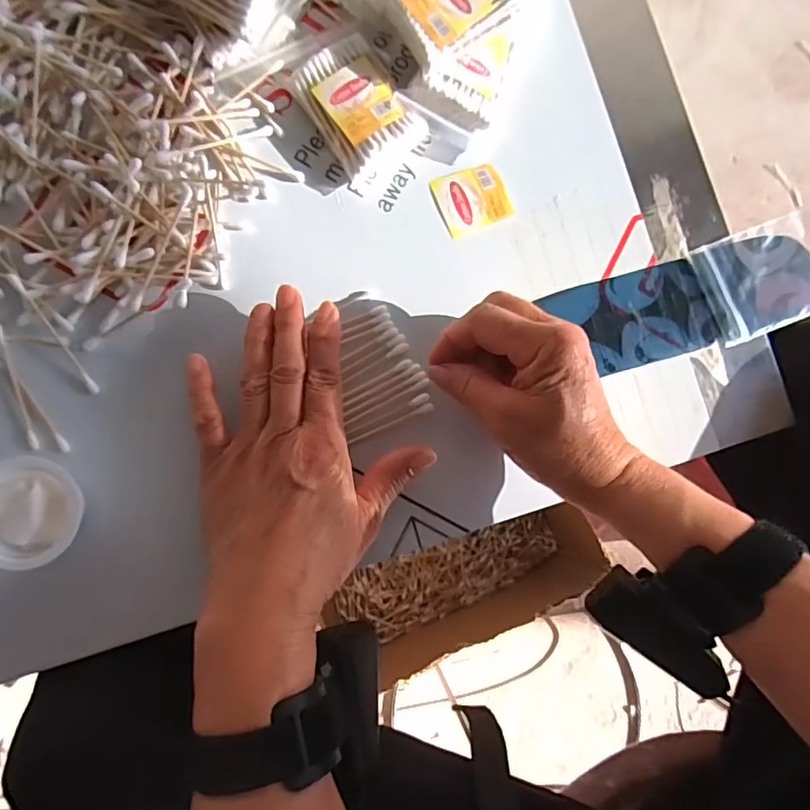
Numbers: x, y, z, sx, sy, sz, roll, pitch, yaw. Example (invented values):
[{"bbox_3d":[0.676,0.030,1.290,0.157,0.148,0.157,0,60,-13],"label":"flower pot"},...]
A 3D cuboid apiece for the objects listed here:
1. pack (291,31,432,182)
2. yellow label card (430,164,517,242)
[{"bbox_3d":[-0.029,-0.181,0.336,0.059,0.018,0.075,-40,88,-9],"label":"pack"},{"bbox_3d":[0.042,-0.130,0.346,0.046,0.004,0.040,-23,86,-8],"label":"yellow label card"}]

